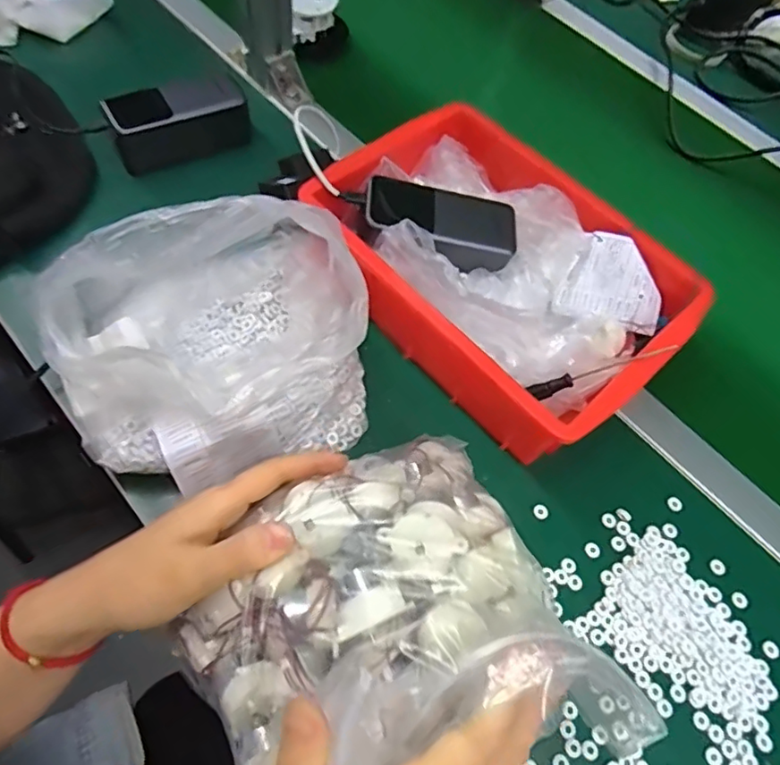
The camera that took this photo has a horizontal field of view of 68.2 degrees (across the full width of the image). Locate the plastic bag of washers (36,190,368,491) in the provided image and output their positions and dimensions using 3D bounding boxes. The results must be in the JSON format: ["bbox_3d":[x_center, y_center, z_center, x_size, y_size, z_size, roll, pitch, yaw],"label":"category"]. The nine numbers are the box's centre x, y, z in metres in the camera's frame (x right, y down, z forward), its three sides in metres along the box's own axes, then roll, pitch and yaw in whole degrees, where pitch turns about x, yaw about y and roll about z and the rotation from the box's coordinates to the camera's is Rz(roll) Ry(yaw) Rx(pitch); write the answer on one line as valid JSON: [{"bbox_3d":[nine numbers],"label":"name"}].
[{"bbox_3d":[-0.117,-0.034,0.381,0.207,0.180,0.158,-27,68,-18],"label":"plastic bag of washers"}]

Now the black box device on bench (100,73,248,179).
[{"bbox_3d":[-0.203,-0.256,0.563,0.132,0.052,0.057,-25,67,-20],"label":"black box device on bench"}]

